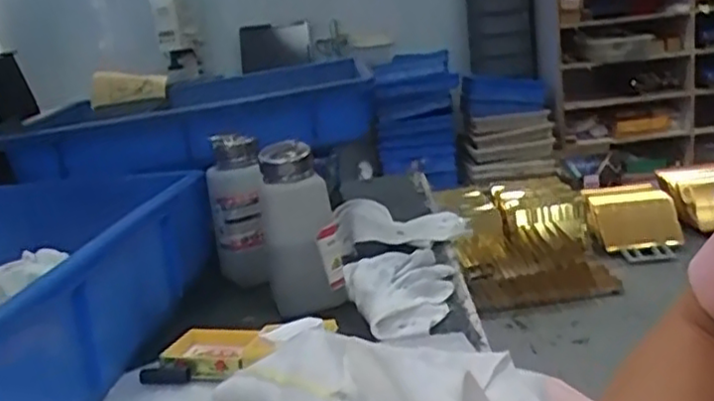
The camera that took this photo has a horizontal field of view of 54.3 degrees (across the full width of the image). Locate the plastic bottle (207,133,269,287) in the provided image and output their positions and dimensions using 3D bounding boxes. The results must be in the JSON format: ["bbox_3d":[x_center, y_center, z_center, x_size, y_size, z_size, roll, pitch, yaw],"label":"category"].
[{"bbox_3d":[-0.101,0.008,0.606,0.050,0.123,0.057,-9,15,-10],"label":"plastic bottle"}]

